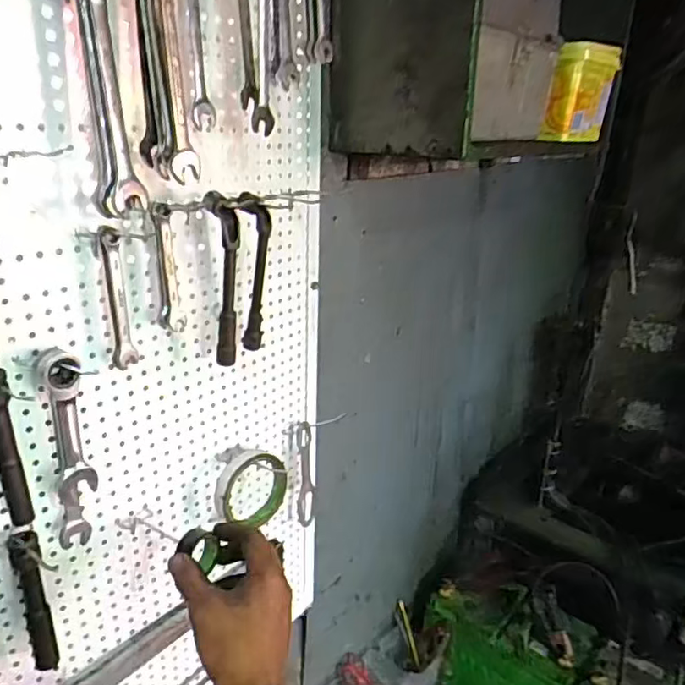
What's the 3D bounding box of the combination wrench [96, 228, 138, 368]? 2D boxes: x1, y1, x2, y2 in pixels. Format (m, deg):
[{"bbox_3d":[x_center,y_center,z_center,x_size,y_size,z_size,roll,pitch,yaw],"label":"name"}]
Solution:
[{"bbox_3d":[-0.191,-0.037,0.501,0.019,0.116,0.014,-14,26,-35],"label":"combination wrench"}]

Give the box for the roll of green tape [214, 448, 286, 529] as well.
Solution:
[{"bbox_3d":[-0.100,0.164,0.665,0.092,0.080,0.032,-13,26,-34],"label":"roll of green tape"}]

